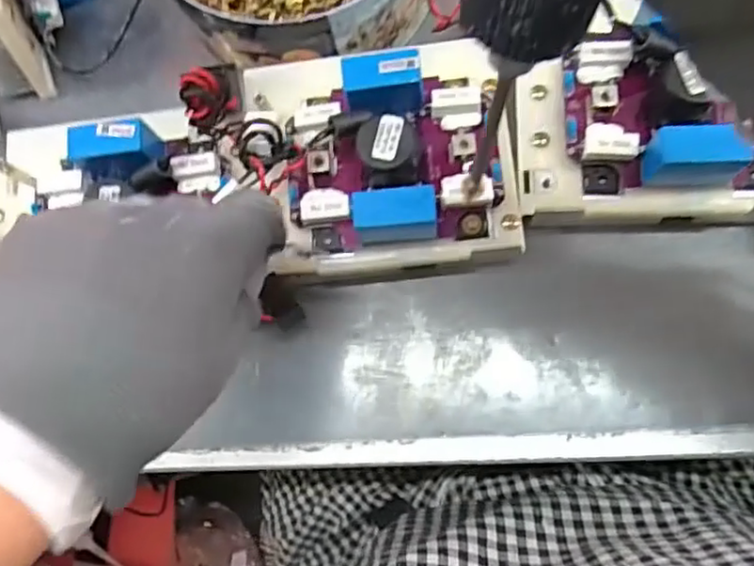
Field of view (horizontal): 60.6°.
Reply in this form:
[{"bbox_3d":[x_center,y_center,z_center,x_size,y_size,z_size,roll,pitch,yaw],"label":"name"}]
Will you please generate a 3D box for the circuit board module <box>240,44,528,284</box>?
[{"bbox_3d":[0.002,-0.059,0.296,0.124,0.051,0.102,-4,85,5],"label":"circuit board module"}]

